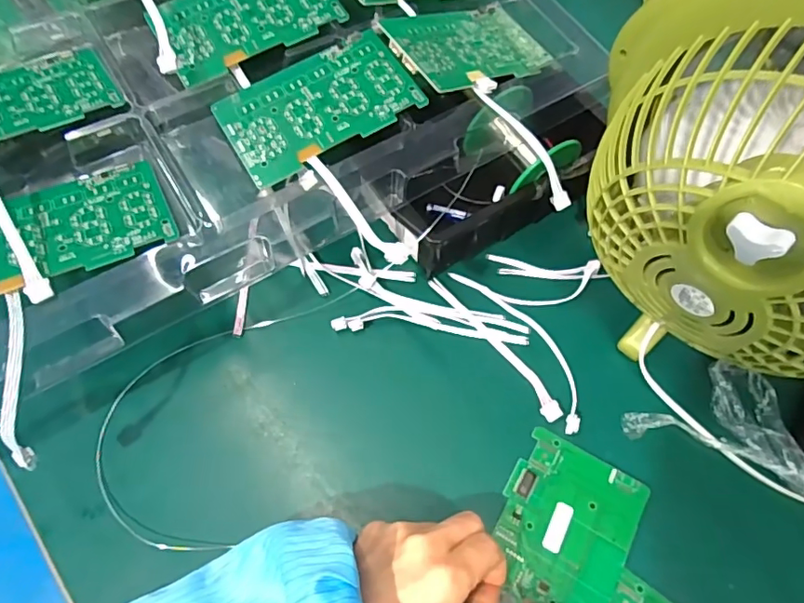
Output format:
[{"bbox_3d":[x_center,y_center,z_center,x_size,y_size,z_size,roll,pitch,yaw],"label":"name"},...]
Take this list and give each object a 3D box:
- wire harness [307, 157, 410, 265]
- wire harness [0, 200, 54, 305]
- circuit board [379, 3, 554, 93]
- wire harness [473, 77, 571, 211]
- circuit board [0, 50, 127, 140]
[{"bbox_3d":[-0.029,-0.060,0.321,0.011,0.018,0.107,-30,68,-15],"label":"wire harness"},{"bbox_3d":[-0.228,-0.045,0.302,0.012,0.017,0.111,-30,68,-15],"label":"wire harness"},{"bbox_3d":[0.052,-0.197,0.401,0.126,0.005,0.081,-25,69,-29],"label":"circuit board"},{"bbox_3d":[0.087,-0.114,0.372,0.016,0.012,0.110,-33,86,-16],"label":"wire harness"},{"bbox_3d":[-0.258,-0.129,0.341,0.129,0.004,0.080,-30,61,-21],"label":"circuit board"}]

